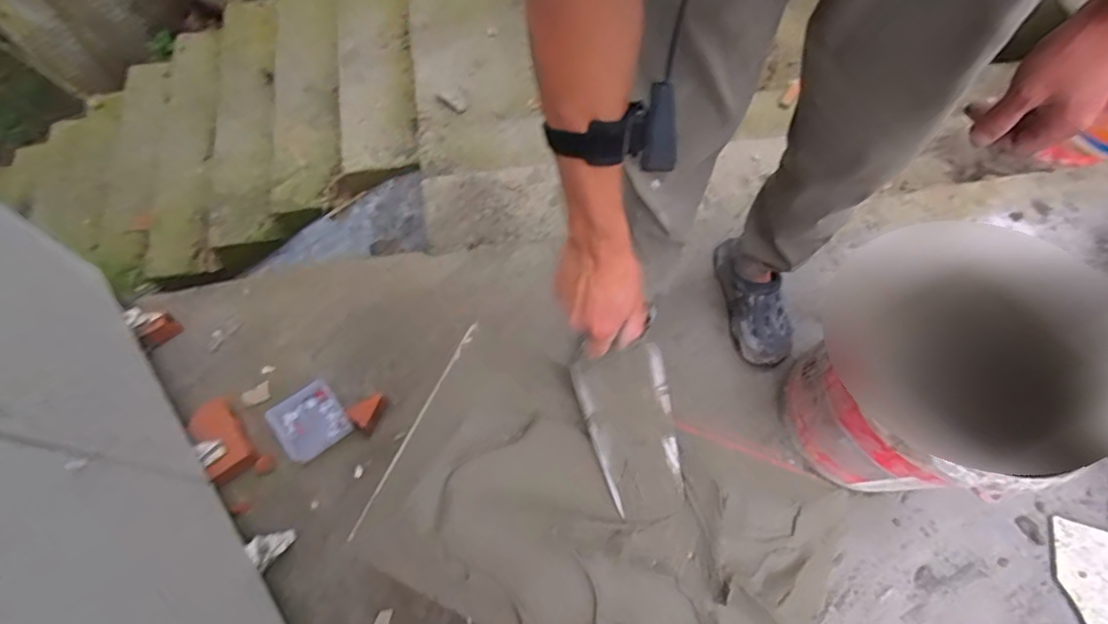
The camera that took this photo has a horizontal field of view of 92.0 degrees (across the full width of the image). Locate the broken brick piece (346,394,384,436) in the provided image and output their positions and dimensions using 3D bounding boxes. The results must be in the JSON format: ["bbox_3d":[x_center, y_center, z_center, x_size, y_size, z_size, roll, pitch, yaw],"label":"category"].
[{"bbox_3d":[-0.339,0.181,0.979,0.071,0.042,0.063,-39,72,-18],"label":"broken brick piece"}]

